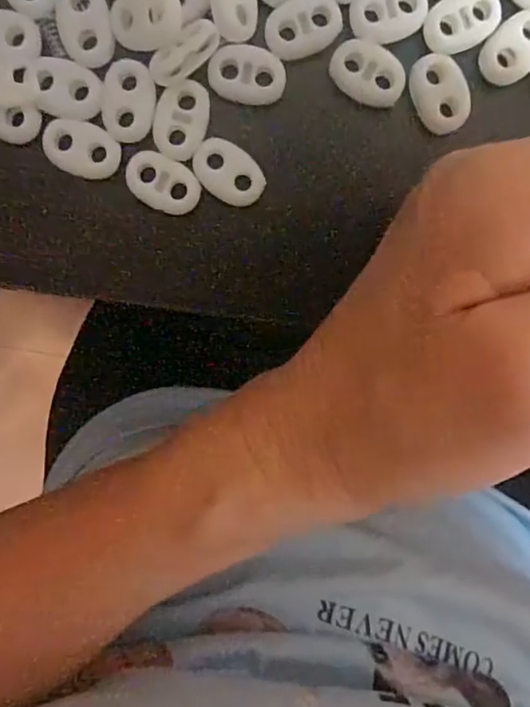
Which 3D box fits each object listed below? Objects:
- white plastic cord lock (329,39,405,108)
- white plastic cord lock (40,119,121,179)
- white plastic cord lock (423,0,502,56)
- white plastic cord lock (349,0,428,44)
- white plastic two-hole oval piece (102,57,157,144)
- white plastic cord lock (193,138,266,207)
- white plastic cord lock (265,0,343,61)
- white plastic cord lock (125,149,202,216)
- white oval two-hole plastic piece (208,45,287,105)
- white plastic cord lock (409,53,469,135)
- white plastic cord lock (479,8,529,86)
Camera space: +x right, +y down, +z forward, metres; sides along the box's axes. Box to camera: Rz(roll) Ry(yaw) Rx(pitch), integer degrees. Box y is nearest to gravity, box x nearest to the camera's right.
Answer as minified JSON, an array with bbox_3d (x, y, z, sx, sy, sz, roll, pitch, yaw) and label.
[{"bbox_3d":[0.030,-0.082,0.163,0.022,0.004,0.015,27,97,-6],"label":"white plastic cord lock"},{"bbox_3d":[-0.054,-0.060,0.165,0.021,0.004,0.015,19,98,-5],"label":"white plastic cord lock"},{"bbox_3d":[0.057,-0.097,0.162,0.022,0.004,0.015,-23,99,2],"label":"white plastic cord lock"},{"bbox_3d":[0.036,-0.098,0.161,0.021,0.004,0.016,-23,99,2],"label":"white plastic cord lock"},{"bbox_3d":[-0.039,-0.073,0.163,0.015,0.004,0.022,6,99,-3],"label":"white plastic two-hole oval piece"},{"bbox_3d":[-0.011,-0.054,0.168,0.022,0.004,0.015,35,96,-7],"label":"white plastic cord lock"},{"bbox_3d":[0.011,-0.095,0.162,0.022,0.004,0.014,-15,99,0],"label":"white plastic cord lock"},{"bbox_3d":[-0.030,-0.050,0.165,0.022,0.004,0.014,25,97,-6],"label":"white plastic cord lock"},{"bbox_3d":[-0.005,-0.081,0.163,0.022,0.004,0.015,3,99,-3],"label":"white oval two-hole plastic piece"},{"bbox_3d":[0.052,-0.077,0.165,0.015,0.004,0.022,-22,99,1],"label":"white plastic cord lock"},{"bbox_3d":[0.074,-0.091,0.166,0.015,0.004,0.023,43,95,-8],"label":"white plastic cord lock"}]

